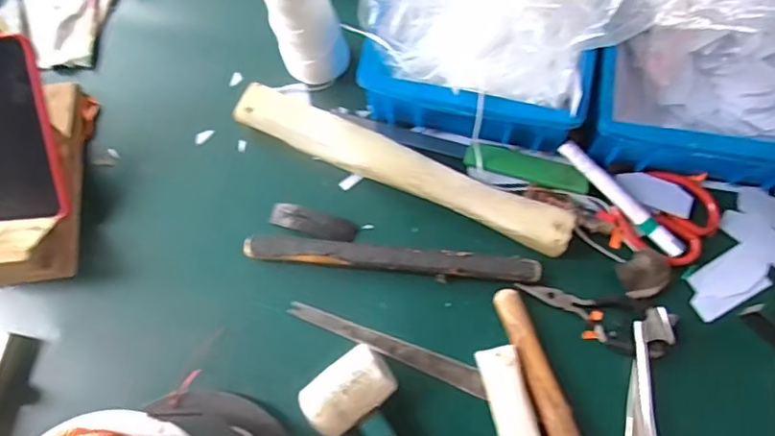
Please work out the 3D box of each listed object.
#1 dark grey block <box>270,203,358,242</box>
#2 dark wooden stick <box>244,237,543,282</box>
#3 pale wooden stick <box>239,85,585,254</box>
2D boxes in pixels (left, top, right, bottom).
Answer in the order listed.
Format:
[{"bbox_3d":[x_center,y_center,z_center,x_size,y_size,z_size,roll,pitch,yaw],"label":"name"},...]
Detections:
[{"bbox_3d":[-0.073,0.004,0.542,0.085,0.016,0.024,19,73,8],"label":"dark grey block"},{"bbox_3d":[0.003,0.037,0.522,0.268,0.017,0.023,4,72,4],"label":"dark wooden stick"},{"bbox_3d":[0.012,-0.048,0.545,0.334,0.032,0.042,24,74,10],"label":"pale wooden stick"}]

